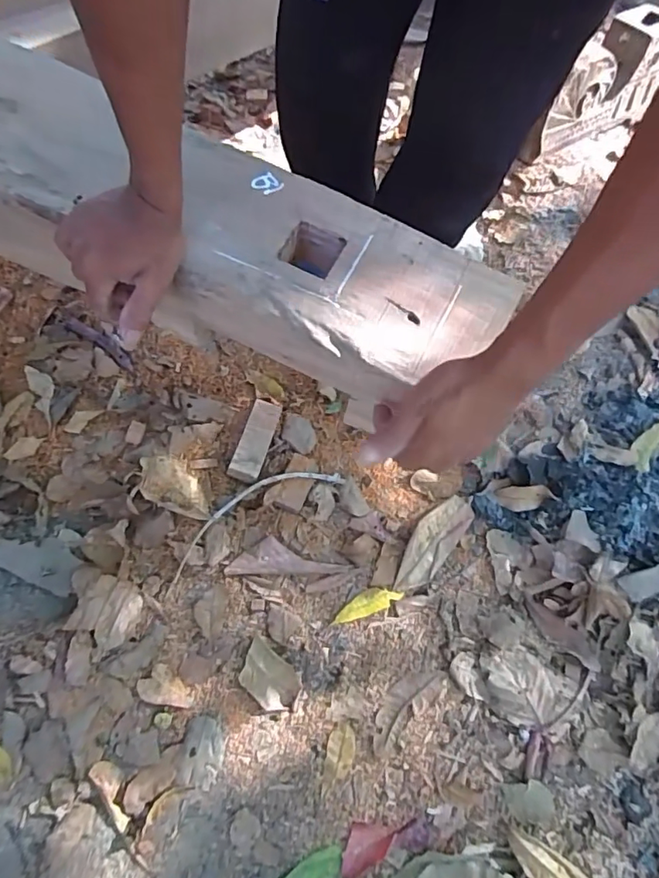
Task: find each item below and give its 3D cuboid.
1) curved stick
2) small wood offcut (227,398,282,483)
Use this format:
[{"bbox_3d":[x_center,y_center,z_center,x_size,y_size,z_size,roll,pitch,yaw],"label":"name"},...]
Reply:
[{"bbox_3d":[-0.138,0.127,0.887,0.343,0.035,0.080,-30,76,-15],"label":"curved stick"},{"bbox_3d":[-0.133,0.004,0.941,0.056,0.044,0.136,18,69,1],"label":"small wood offcut"}]

